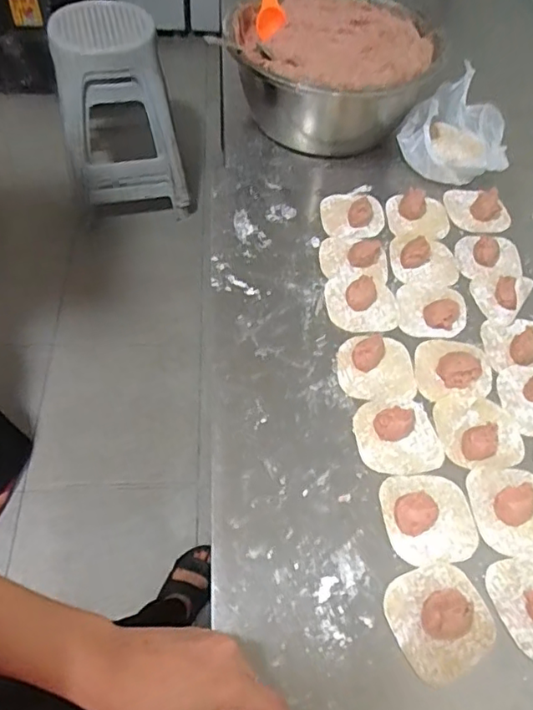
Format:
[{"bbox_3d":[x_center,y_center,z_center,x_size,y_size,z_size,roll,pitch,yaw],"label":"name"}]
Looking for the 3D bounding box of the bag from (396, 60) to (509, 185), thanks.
[{"bbox_3d":[0.262,-0.289,0.758,0.134,0.076,0.161,38,61,20],"label":"bag"}]

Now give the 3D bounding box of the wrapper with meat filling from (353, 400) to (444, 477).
[{"bbox_3d":[0.124,0.070,0.527,0.077,0.027,0.075,-3,55,-6],"label":"wrapper with meat filling"}]

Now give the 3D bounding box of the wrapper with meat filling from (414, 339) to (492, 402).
[{"bbox_3d":[0.193,0.009,0.582,0.079,0.021,0.072,-2,55,-6],"label":"wrapper with meat filling"}]

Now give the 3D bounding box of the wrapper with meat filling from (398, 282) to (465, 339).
[{"bbox_3d":[0.184,-0.057,0.620,0.075,0.027,0.072,2,55,-3],"label":"wrapper with meat filling"}]

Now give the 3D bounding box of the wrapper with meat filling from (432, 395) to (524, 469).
[{"bbox_3d":[0.205,0.068,0.539,0.080,0.025,0.074,1,55,-4],"label":"wrapper with meat filling"}]

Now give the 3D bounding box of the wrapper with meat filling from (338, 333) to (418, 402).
[{"bbox_3d":[0.113,0.008,0.577,0.079,0.019,0.076,2,55,-3],"label":"wrapper with meat filling"}]

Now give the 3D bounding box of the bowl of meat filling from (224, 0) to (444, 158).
[{"bbox_3d":[0.087,-0.369,0.763,0.243,0.131,0.229,2,55,-3],"label":"bowl of meat filling"}]

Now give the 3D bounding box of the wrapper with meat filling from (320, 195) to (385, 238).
[{"bbox_3d":[0.108,-0.179,0.701,0.076,0.025,0.078,8,55,1],"label":"wrapper with meat filling"}]

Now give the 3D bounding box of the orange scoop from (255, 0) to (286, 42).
[{"bbox_3d":[0.001,-0.465,0.727,0.034,0.108,0.032,-12,35,-12],"label":"orange scoop"}]

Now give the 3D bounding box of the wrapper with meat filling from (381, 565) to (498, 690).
[{"bbox_3d":[0.136,0.202,0.438,0.076,0.021,0.076,-16,58,-15],"label":"wrapper with meat filling"}]

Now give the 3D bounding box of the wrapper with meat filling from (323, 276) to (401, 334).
[{"bbox_3d":[0.106,-0.062,0.621,0.078,0.020,0.077,2,55,-3],"label":"wrapper with meat filling"}]

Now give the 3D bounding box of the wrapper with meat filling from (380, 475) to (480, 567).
[{"bbox_3d":[0.142,0.136,0.487,0.078,0.021,0.077,-5,56,-8],"label":"wrapper with meat filling"}]

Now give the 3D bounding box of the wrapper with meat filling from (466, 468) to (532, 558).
[{"bbox_3d":[0.220,0.131,0.493,0.075,0.023,0.076,2,55,-3],"label":"wrapper with meat filling"}]

